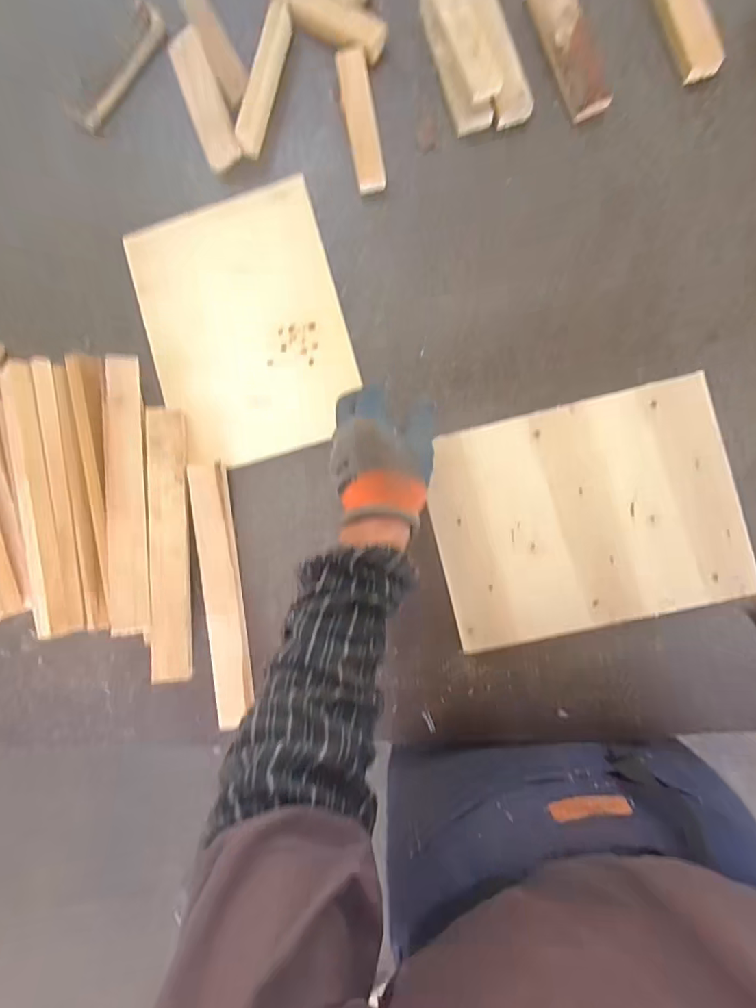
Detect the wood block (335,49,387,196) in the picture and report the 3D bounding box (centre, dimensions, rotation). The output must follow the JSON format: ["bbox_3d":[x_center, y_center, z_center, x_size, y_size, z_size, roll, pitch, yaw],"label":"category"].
[{"bbox_3d":[-0.018,-0.439,0.584,0.035,0.019,0.159,-10,87,6],"label":"wood block"}]

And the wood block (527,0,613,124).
[{"bbox_3d":[0.211,-0.508,0.564,0.049,0.018,0.168,-20,86,6],"label":"wood block"}]

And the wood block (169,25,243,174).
[{"bbox_3d":[-0.204,-0.478,0.602,0.041,0.019,0.162,-20,86,6],"label":"wood block"}]

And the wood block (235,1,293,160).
[{"bbox_3d":[-0.132,-0.495,0.591,0.026,0.034,0.164,16,91,7],"label":"wood block"}]

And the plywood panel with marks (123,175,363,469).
[{"bbox_3d":[-0.156,-0.206,0.589,0.226,0.019,0.303,-16,87,6],"label":"plywood panel with marks"}]

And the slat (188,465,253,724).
[{"bbox_3d":[-0.176,0.102,0.579,0.041,0.021,0.291,-7,88,6],"label":"slat"}]

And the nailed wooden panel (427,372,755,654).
[{"bbox_3d":[0.214,0.013,0.539,0.296,0.028,0.228,-14,87,6],"label":"nailed wooden panel"}]

